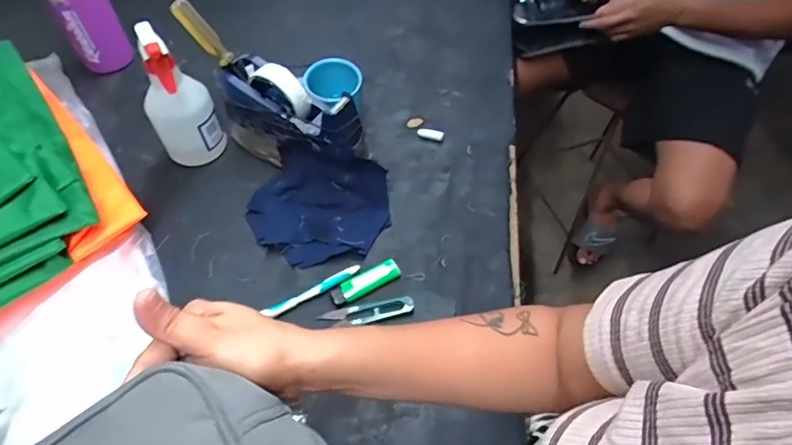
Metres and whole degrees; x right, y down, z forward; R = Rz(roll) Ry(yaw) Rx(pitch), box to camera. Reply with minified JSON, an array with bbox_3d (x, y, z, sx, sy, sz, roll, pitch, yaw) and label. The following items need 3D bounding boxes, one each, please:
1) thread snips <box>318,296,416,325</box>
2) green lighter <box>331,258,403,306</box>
[{"bbox_3d":[-0.031,0.098,0.533,0.100,0.011,0.021,-7,54,-5],"label":"thread snips"},{"bbox_3d":[-0.033,0.065,0.548,0.079,0.015,0.024,-22,56,-15],"label":"green lighter"}]

